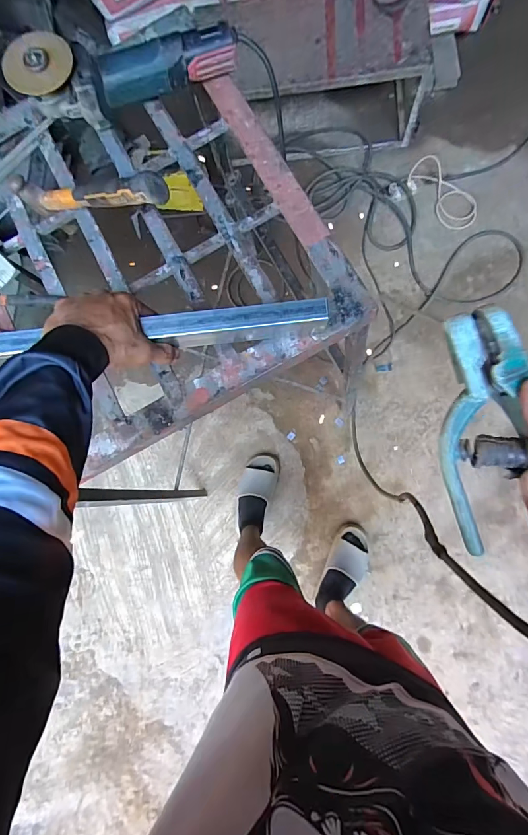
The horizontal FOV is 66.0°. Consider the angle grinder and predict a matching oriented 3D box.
[{"bbox_3d":[-0.174,-0.444,0.510,0.273,0.082,0.070,-14,81,3],"label":"angle grinder"}]

